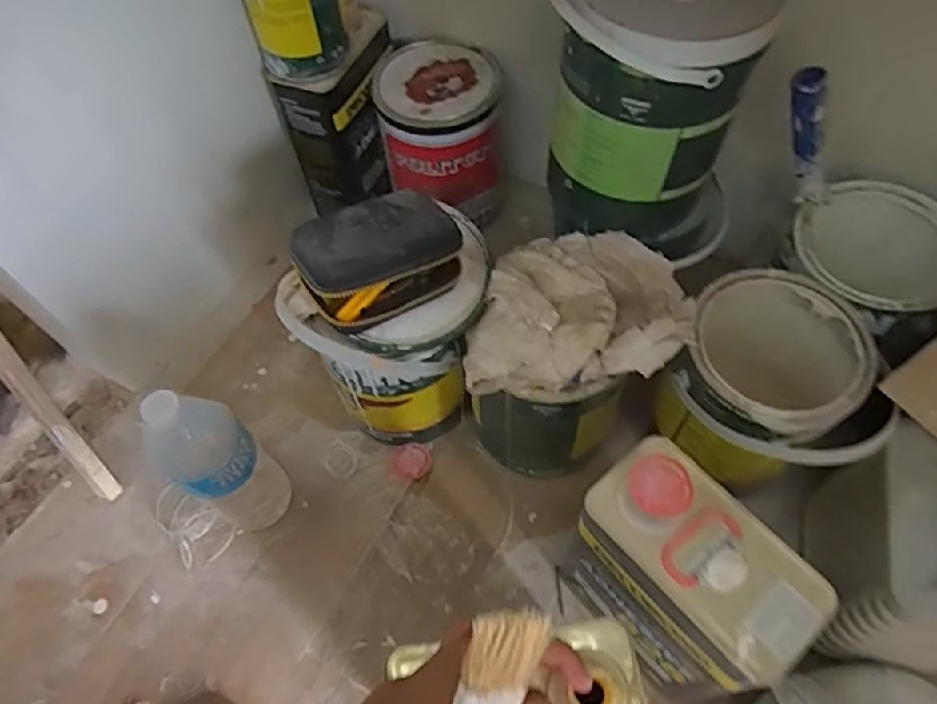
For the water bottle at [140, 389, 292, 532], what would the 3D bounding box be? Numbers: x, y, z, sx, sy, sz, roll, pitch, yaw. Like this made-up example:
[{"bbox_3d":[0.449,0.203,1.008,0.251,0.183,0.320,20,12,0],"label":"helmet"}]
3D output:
[{"bbox_3d":[-0.238,0.109,0.623,0.069,0.254,0.075,-2,60,3],"label":"water bottle"}]

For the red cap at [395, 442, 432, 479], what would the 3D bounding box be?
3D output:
[{"bbox_3d":[-0.063,0.126,0.743,0.038,0.015,0.039,-34,64,-15],"label":"red cap"}]

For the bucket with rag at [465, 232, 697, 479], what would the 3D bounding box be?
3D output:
[{"bbox_3d":[0.109,0.011,0.664,0.182,0.240,0.202,20,64,15],"label":"bucket with rag"}]

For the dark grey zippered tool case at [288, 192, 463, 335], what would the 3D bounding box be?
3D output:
[{"bbox_3d":[-0.082,-0.086,0.562,0.135,0.078,0.092,-29,62,-14],"label":"dark grey zippered tool case"}]

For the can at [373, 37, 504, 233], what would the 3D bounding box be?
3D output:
[{"bbox_3d":[-0.036,-0.285,0.859,0.155,0.181,0.158,-4,59,1],"label":"can"}]

